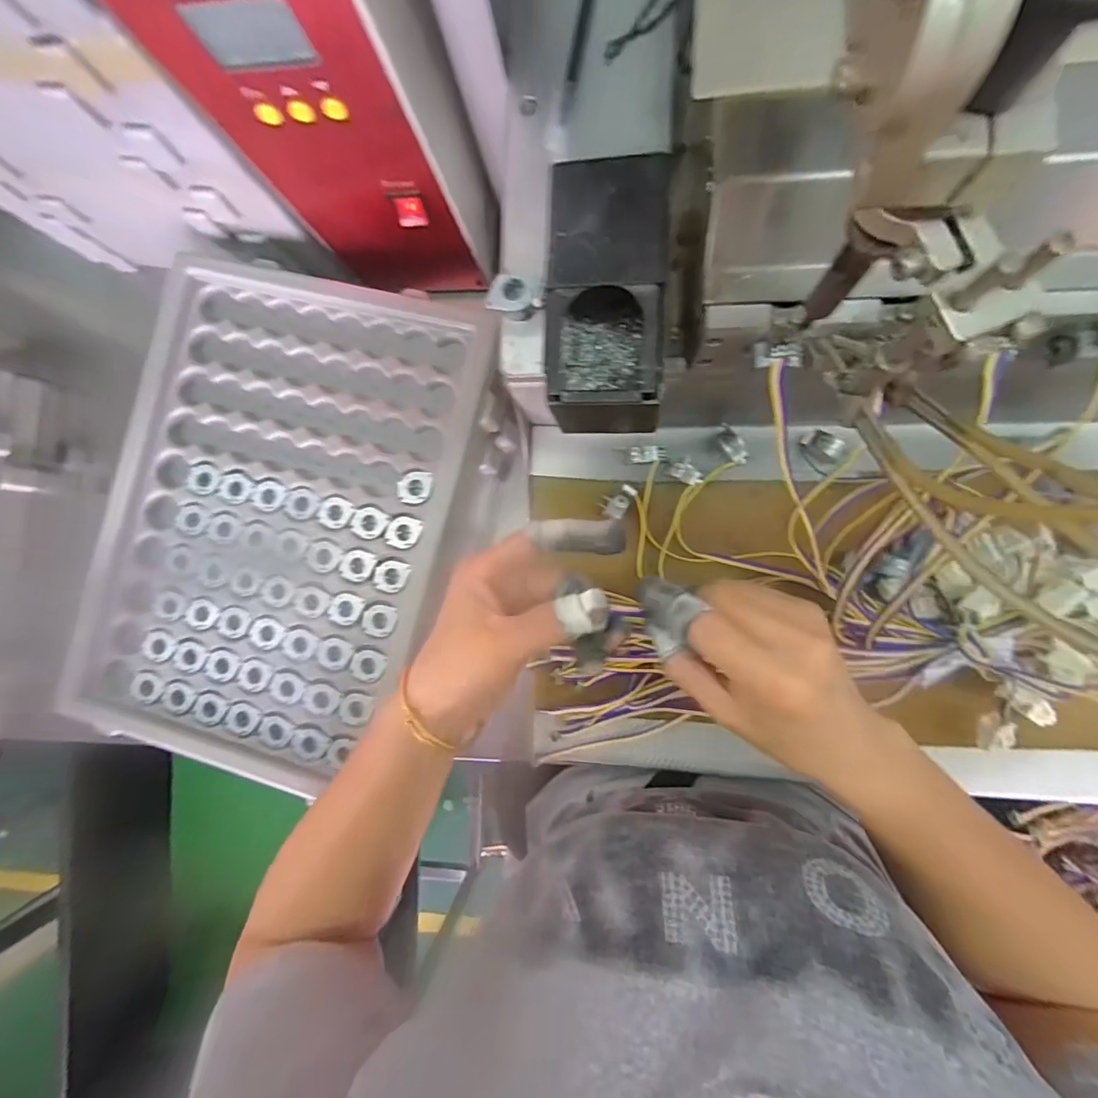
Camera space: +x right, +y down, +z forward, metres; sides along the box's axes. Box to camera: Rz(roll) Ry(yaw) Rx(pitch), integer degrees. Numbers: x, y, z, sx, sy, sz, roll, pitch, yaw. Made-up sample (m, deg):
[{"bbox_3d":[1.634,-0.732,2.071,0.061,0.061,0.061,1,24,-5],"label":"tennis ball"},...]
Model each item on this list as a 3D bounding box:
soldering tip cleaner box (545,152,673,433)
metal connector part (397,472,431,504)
[{"bbox_3d":[0.032,-0.115,0.257,0.066,0.068,0.117,1,89,8],"label":"soldering tip cleaner box"},{"bbox_3d":[-0.105,-0.048,0.390,0.027,0.004,0.026,0,87,6],"label":"metal connector part"}]

